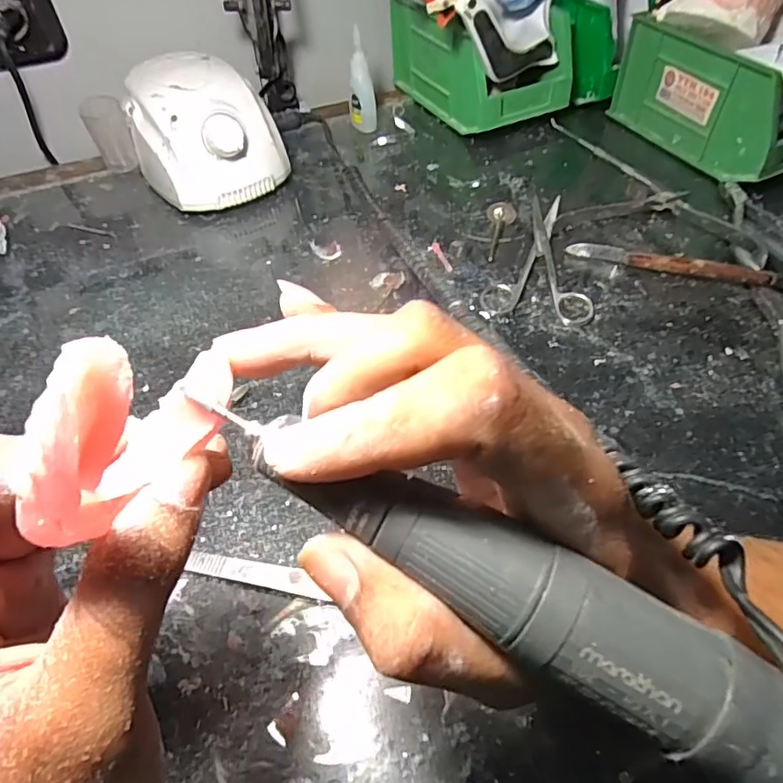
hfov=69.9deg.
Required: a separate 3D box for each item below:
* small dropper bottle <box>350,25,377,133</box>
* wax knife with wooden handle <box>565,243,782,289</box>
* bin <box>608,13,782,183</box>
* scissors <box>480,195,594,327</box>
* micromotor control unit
[{"bbox_3d":[-0.027,-0.282,0.514,0.023,0.080,0.020,-9,51,-5],"label":"small dropper bottle"},{"bbox_3d":[0.209,-0.083,0.380,0.171,0.017,0.013,16,53,15],"label":"wax knife with wooden handle"},{"bbox_3d":[0.287,-0.254,0.474,0.093,0.085,0.166,-22,53,-15],"label":"bin"},{"bbox_3d":[0.110,-0.099,0.403,0.070,0.009,0.130,10,52,11],"label":"scissors"},{"bbox_3d":[-0.158,-0.213,0.463,0.101,0.080,0.129,-29,55,-20],"label":"micromotor control unit"}]

